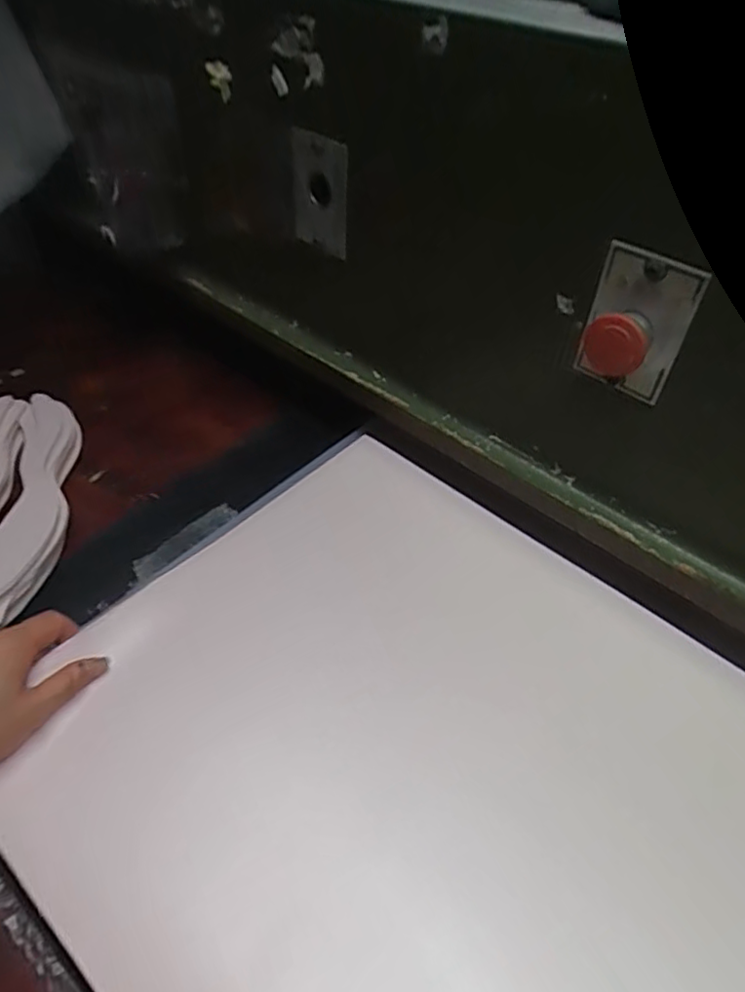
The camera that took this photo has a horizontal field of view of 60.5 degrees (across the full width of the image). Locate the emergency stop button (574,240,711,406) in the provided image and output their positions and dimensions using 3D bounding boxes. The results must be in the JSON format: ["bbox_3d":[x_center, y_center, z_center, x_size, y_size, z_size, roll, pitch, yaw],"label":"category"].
[{"bbox_3d":[0.159,-0.099,0.389,0.056,0.087,0.035,21,49,16],"label":"emergency stop button"}]

